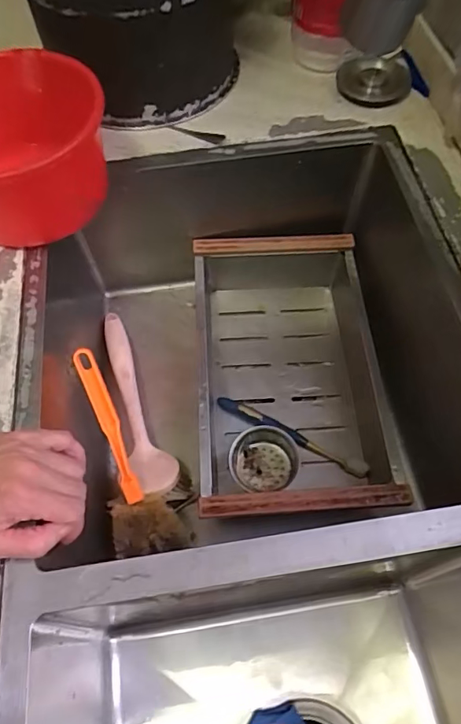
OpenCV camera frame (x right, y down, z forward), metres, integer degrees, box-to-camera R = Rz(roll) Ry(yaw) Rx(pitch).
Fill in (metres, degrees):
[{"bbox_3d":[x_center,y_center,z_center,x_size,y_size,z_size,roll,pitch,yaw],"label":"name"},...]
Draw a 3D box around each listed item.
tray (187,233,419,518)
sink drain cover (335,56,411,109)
[{"bbox_3d":[0.069,0.010,0.572,0.208,0.087,0.327,-4,61,-1],"label":"tray"},{"bbox_3d":[0.168,-0.321,0.562,0.081,0.025,0.071,-18,62,-8],"label":"sink drain cover"}]

